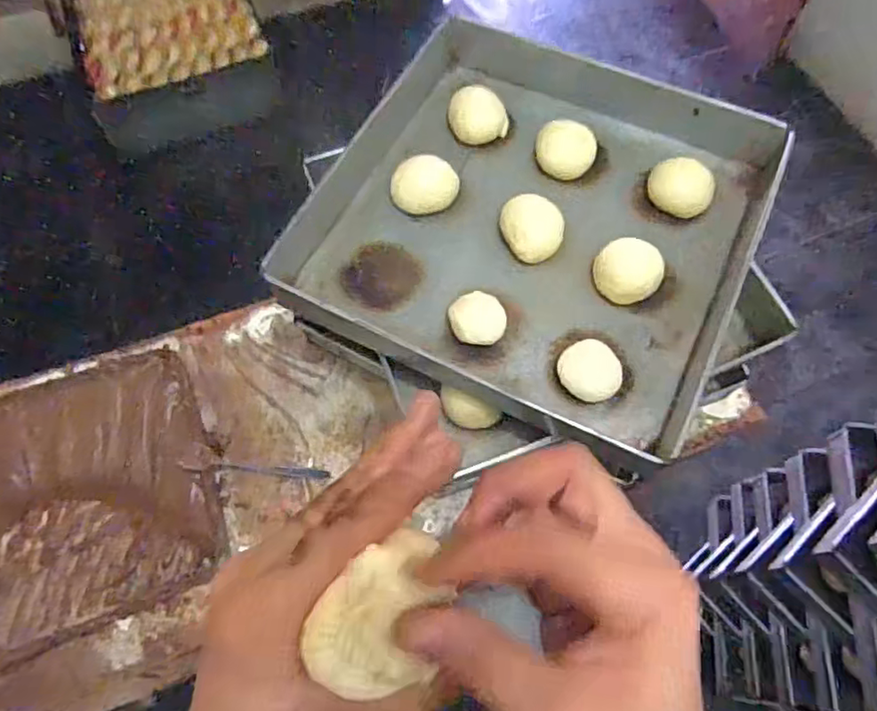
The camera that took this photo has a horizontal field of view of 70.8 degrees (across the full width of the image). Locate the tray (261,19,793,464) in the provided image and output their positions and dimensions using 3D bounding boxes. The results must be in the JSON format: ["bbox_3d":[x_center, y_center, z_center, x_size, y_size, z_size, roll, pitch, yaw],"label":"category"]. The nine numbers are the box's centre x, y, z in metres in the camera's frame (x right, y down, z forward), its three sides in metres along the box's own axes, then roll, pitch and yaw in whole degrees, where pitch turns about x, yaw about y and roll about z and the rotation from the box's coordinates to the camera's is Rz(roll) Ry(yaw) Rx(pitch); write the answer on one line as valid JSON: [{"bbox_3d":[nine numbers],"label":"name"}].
[{"bbox_3d":[0.113,-0.166,0.682,0.448,0.073,0.452,22,67,9],"label":"tray"}]

